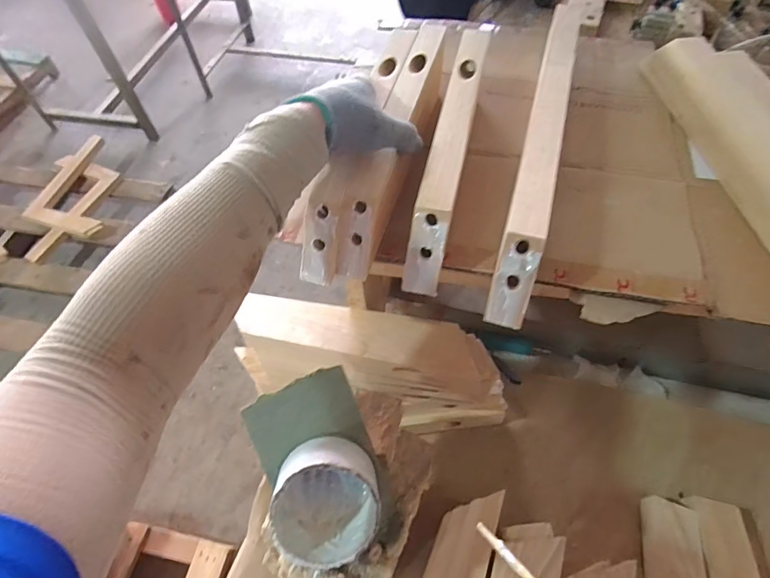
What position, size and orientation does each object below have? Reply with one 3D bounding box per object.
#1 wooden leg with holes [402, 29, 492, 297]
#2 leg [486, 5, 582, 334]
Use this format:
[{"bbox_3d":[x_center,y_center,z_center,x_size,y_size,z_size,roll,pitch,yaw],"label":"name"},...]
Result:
[{"bbox_3d":[0.065,-0.138,0.427,0.031,0.062,0.303,11,57,10],"label":"wooden leg with holes"},{"bbox_3d":[0.158,-0.159,0.438,0.032,0.050,0.431,14,58,12],"label":"leg"}]

